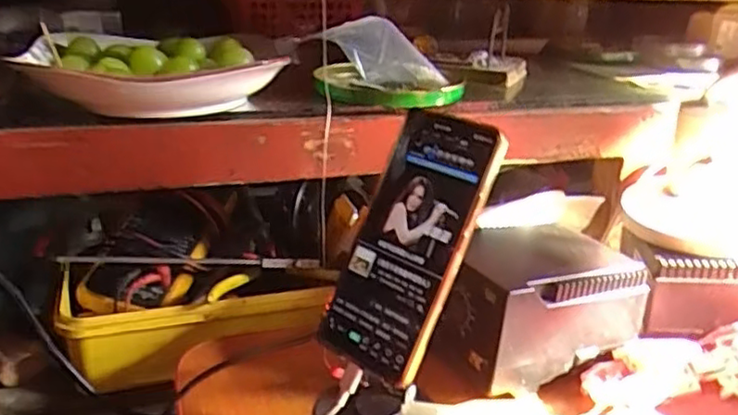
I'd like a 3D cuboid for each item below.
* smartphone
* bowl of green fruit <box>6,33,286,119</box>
[{"bbox_3d":[0.022,0.021,0.406,0.076,0.161,0.015,23,0,43],"label":"smartphone"},{"bbox_3d":[-0.157,-0.097,0.488,0.181,0.038,0.184,2,21,-1],"label":"bowl of green fruit"}]

